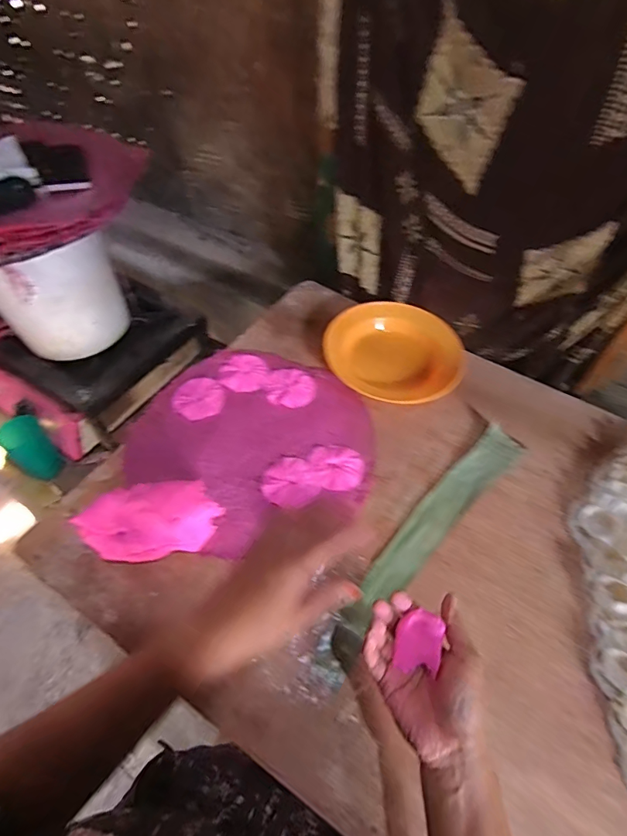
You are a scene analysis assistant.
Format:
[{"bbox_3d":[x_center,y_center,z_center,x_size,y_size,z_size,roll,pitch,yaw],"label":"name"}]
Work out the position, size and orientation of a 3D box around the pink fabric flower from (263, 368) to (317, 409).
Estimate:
[{"bbox_3d":[-0.037,-0.049,0.693,0.077,0.005,0.078,-15,55,-10],"label":"pink fabric flower"}]

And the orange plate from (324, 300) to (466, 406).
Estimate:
[{"bbox_3d":[0.135,-0.112,0.724,0.224,0.040,0.188,25,58,17],"label":"orange plate"}]

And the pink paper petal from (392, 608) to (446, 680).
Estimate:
[{"bbox_3d":[0.101,0.209,0.410,0.036,0.020,0.050,20,57,15],"label":"pink paper petal"}]

